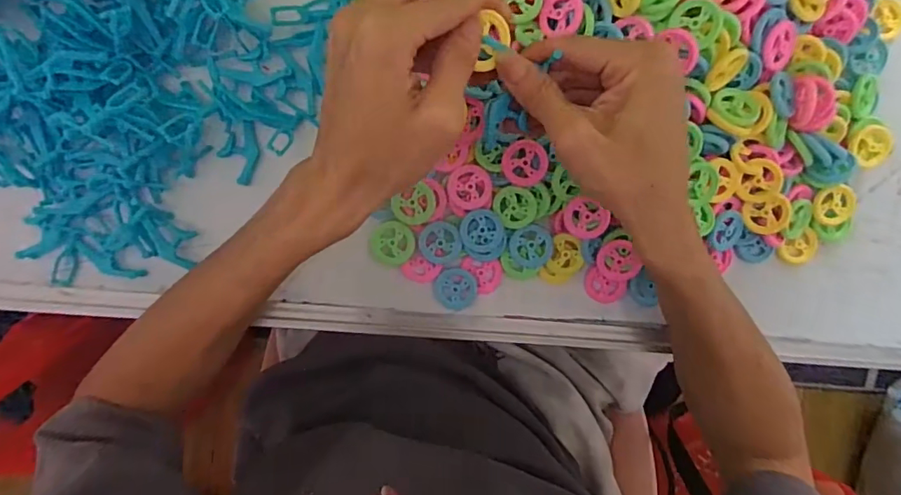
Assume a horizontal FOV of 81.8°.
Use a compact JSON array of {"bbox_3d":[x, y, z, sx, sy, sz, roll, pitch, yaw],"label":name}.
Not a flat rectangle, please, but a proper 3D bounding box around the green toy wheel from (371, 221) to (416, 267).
[{"bbox_3d":[-0.040,-0.003,0.358,0.031,0.006,0.029,1,98,-4],"label":"green toy wheel"}]

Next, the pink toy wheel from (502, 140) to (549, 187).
[{"bbox_3d":[0.049,-0.056,0.346,0.029,0.012,0.030,0,98,-3],"label":"pink toy wheel"}]

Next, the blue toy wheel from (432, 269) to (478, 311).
[{"bbox_3d":[0.003,0.030,0.365,0.030,0.004,0.029,0,98,-3],"label":"blue toy wheel"}]

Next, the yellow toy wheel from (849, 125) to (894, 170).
[{"bbox_3d":[0.297,-0.071,0.367,0.026,0.005,0.029,1,104,12],"label":"yellow toy wheel"}]

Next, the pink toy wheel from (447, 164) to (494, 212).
[{"bbox_3d":[0.013,-0.040,0.350,0.030,0.004,0.030,0,98,-3],"label":"pink toy wheel"}]

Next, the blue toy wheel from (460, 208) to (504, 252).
[{"bbox_3d":[0.022,-0.011,0.356,0.030,0.005,0.029,0,98,-3],"label":"blue toy wheel"}]

